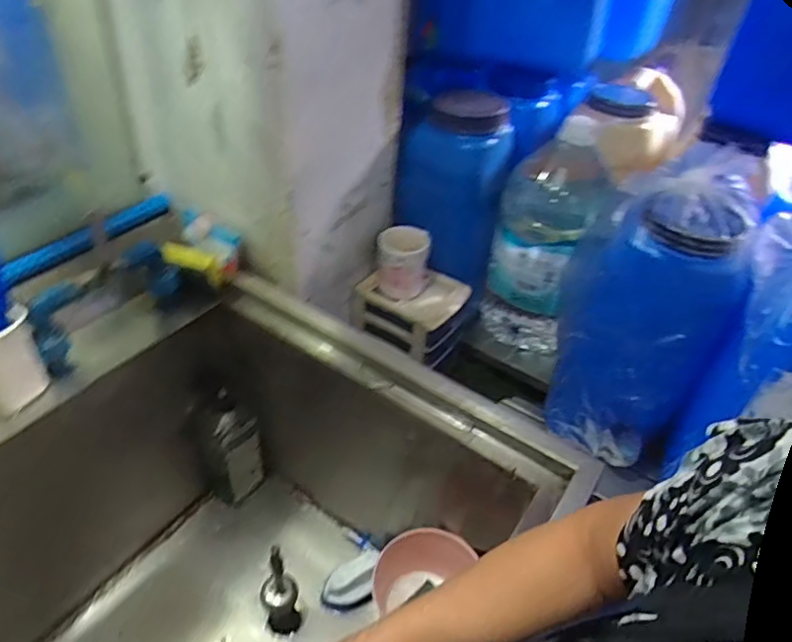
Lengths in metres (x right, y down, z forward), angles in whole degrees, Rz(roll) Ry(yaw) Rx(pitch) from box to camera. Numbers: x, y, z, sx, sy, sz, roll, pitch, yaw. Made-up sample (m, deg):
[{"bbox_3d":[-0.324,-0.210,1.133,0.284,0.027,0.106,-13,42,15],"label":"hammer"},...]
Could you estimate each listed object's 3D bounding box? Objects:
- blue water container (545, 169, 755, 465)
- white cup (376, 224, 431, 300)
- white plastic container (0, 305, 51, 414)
[{"bbox_3d":[0.346,-0.012,0.851,0.197,0.390,0.231,19,43,16],"label":"blue water container"},{"bbox_3d":[0.013,-0.104,0.970,0.086,0.098,0.094,6,41,1],"label":"white cup"},{"bbox_3d":[-0.456,0.037,0.651,0.084,0.110,0.075,27,46,23],"label":"white plastic container"}]

